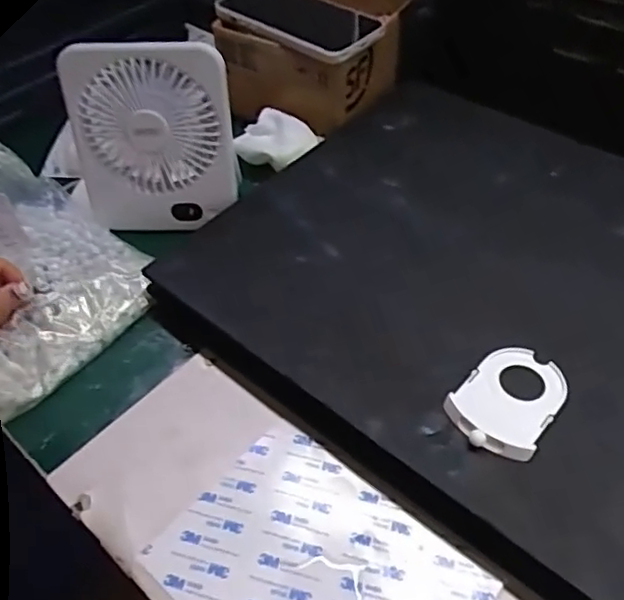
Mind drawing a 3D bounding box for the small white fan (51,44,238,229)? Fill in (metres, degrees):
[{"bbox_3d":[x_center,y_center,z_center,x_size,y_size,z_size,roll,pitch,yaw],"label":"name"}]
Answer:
[{"bbox_3d":[-0.140,-0.136,0.550,0.146,0.165,0.032,4,35,9],"label":"small white fan"}]

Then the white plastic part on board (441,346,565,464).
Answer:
[{"bbox_3d":[0.127,0.063,0.403,0.080,0.011,0.059,-37,55,-23],"label":"white plastic part on board"}]

